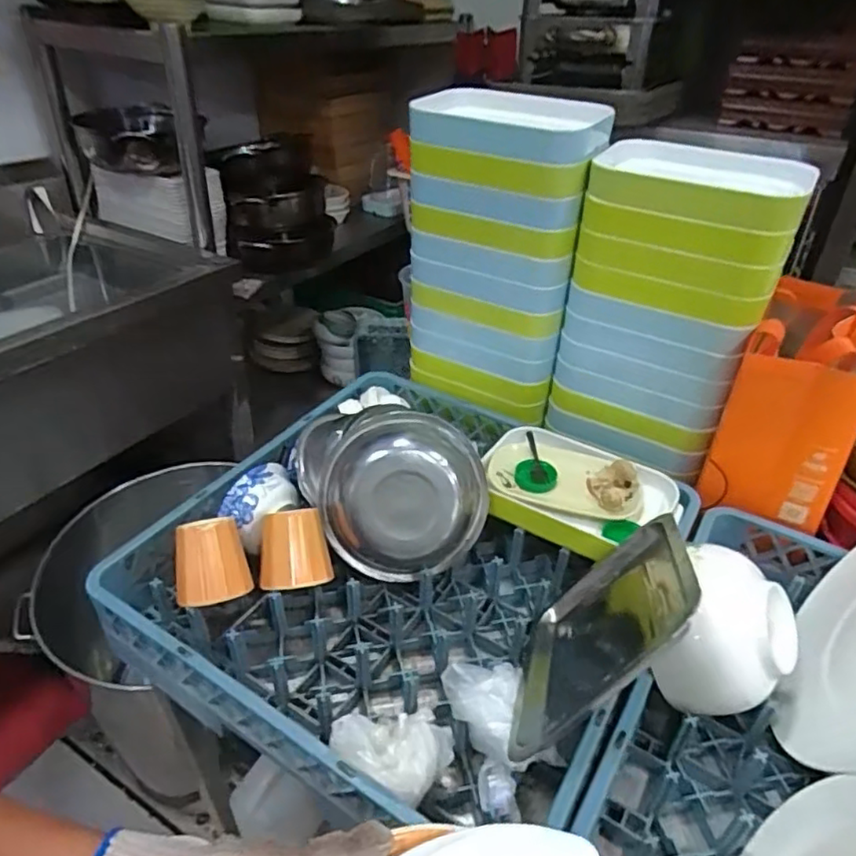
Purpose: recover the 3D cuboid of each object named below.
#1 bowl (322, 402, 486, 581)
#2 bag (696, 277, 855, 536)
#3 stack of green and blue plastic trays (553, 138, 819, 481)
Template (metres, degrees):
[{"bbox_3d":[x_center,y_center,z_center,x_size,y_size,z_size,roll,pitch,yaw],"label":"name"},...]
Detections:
[{"bbox_3d":[-0.032,0.068,0.694,0.183,0.197,0.094,-24,-4,2],"label":"bowl"},{"bbox_3d":[0.432,-0.030,0.742,0.136,0.201,0.216,22,40,23],"label":"bag"},{"bbox_3d":[0.291,-0.141,0.769,0.213,0.349,0.141,26,42,27],"label":"stack of green and blue plastic trays"}]

